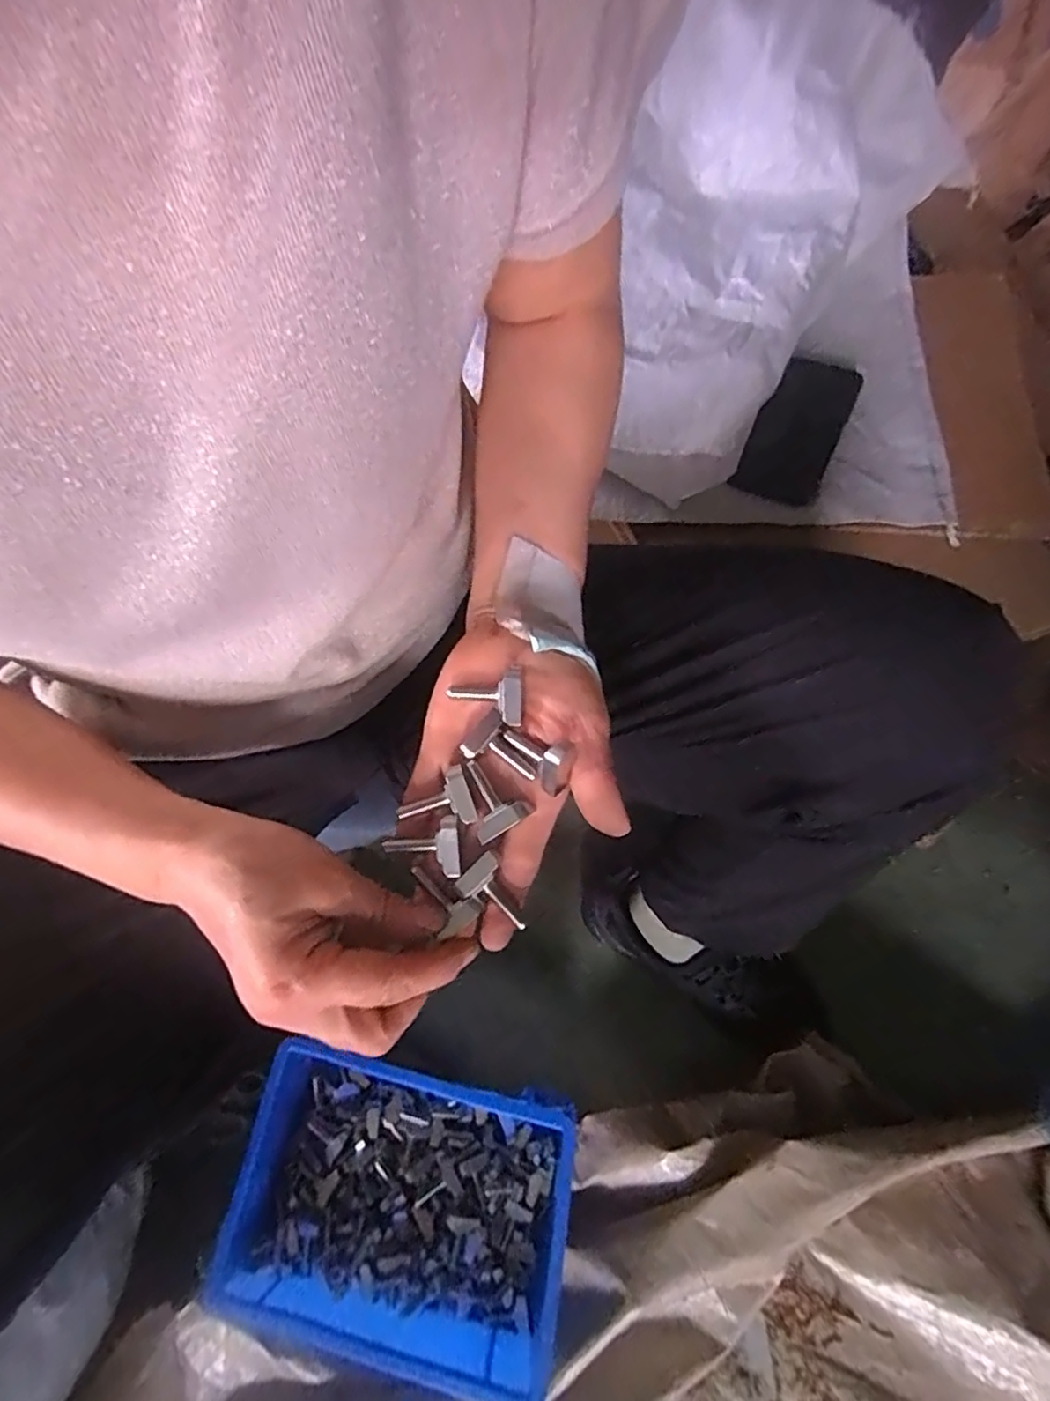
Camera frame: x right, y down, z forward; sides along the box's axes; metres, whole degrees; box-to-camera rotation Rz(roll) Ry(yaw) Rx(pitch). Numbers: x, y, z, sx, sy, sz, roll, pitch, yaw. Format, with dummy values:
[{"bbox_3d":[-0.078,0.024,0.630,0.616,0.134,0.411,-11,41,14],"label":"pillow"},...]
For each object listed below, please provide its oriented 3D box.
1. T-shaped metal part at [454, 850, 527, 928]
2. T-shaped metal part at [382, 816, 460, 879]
[{"bbox_3d":[-0.016,0.088,0.274,0.021,0.007,0.035,-35,85,16],"label":"T-shaped metal part"},{"bbox_3d":[-0.047,0.066,0.276,0.034,0.012,0.024,-4,63,-3],"label":"T-shaped metal part"}]

